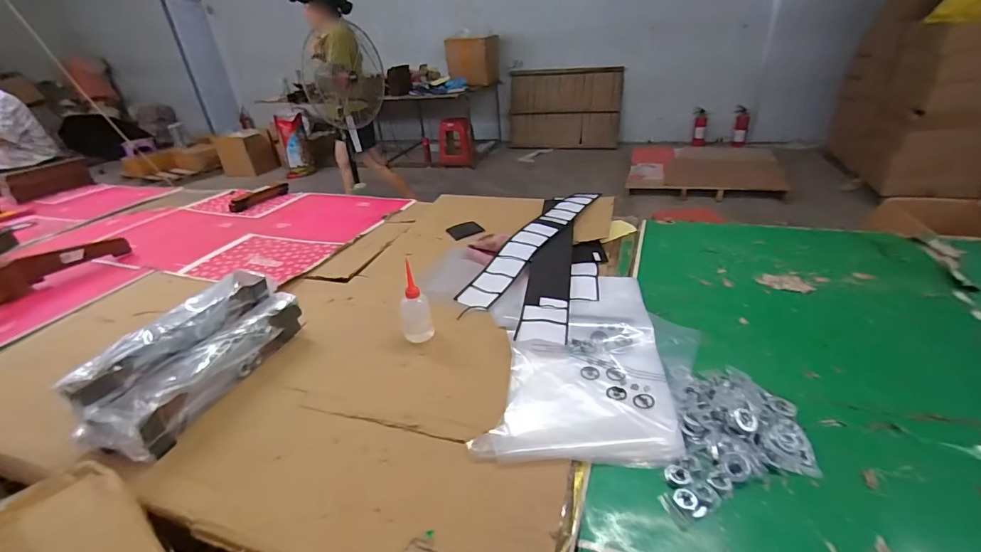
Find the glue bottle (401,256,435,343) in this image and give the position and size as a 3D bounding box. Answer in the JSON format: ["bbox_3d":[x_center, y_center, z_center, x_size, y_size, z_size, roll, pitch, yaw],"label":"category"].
[{"bbox_3d":[-0.150,0.054,0.875,0.061,0.153,0.059,-1,33,6],"label":"glue bottle"}]

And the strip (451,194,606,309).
[{"bbox_3d":[0.126,-0.104,1.205,0.117,0.041,0.625,20,40,32],"label":"strip"}]

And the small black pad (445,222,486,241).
[{"bbox_3d":[-0.078,-0.140,1.340,0.099,0.006,0.096,-18,37,-19],"label":"small black pad"}]

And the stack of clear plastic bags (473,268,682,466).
[{"bbox_3d":[0.160,0.140,0.838,0.314,0.022,0.471,0,35,7],"label":"stack of clear plastic bags"}]

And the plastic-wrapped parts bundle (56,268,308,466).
[{"bbox_3d":[-0.522,0.142,0.792,0.145,0.143,0.356,7,35,17],"label":"plastic-wrapped parts bundle"}]

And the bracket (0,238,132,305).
[{"bbox_3d":[-1.215,0.014,1.158,0.114,0.086,0.474,3,32,13],"label":"bracket"}]

